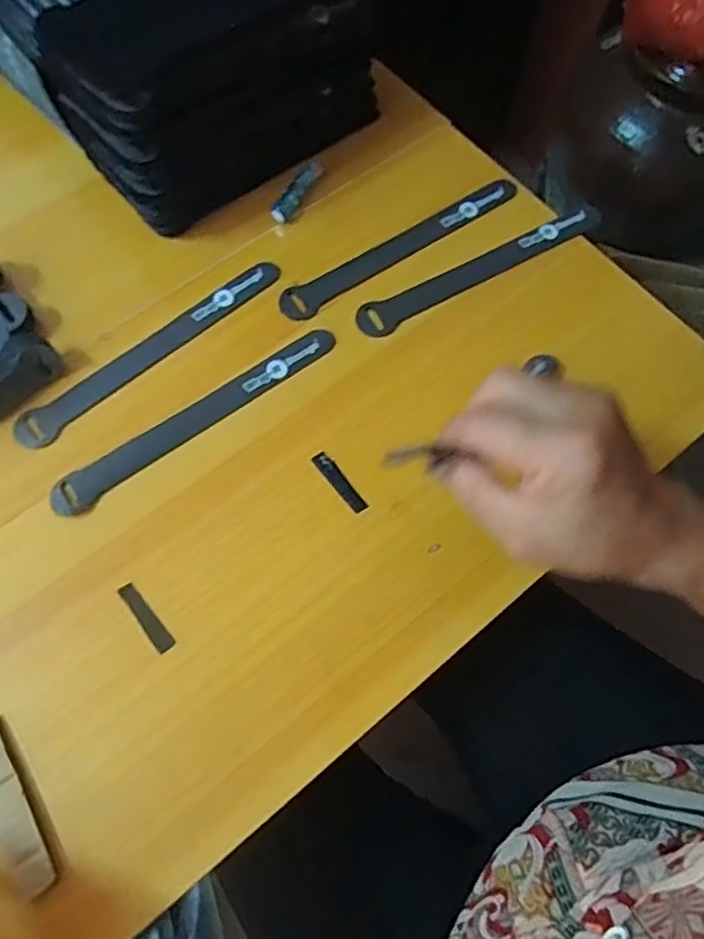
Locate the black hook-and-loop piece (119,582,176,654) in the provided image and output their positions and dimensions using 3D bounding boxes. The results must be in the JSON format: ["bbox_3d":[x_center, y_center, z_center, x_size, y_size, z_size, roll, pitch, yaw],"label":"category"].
[{"bbox_3d":[-0.114,0.081,0.349,0.009,0.004,0.044,-37,73,-14],"label":"black hook-and-loop piece"}]

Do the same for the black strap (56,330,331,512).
[{"bbox_3d":[-0.093,-0.033,0.391,0.195,0.004,0.024,-33,72,-13],"label":"black strap"}]

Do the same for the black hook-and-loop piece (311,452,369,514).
[{"bbox_3d":[-0.007,0.007,0.381,0.010,0.004,0.044,-37,73,-14],"label":"black hook-and-loop piece"}]

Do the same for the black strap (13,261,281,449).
[{"bbox_3d":[-0.129,-0.080,0.410,0.195,0.007,0.028,-40,74,-15],"label":"black strap"}]

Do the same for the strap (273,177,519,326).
[{"bbox_3d":[0.035,-0.158,0.444,0.194,0.007,0.025,-34,72,-13],"label":"strap"}]

